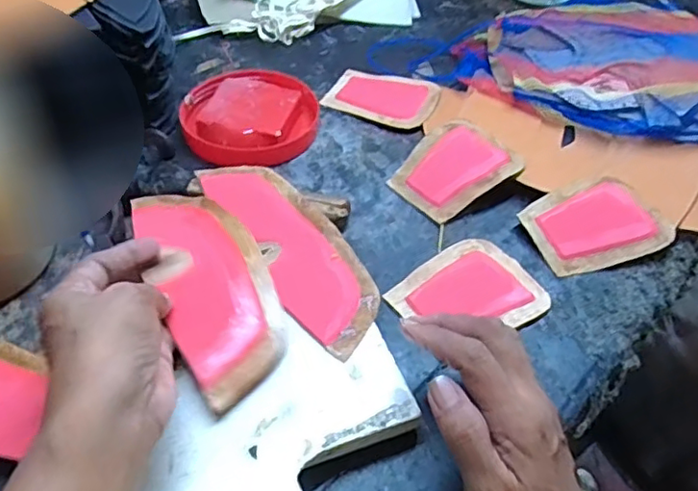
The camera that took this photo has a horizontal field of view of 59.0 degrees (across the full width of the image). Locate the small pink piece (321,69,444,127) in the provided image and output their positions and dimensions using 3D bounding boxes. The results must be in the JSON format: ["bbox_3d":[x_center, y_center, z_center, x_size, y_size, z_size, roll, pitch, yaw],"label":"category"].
[{"bbox_3d":[0.031,-0.143,0.599,0.104,0.006,0.077,14,48,10],"label":"small pink piece"}]

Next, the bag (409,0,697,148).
[{"bbox_3d":[0.248,-0.194,0.620,0.304,0.031,0.214,24,50,19],"label":"bag"}]

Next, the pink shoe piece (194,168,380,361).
[{"bbox_3d":[-0.038,-0.004,0.433,0.062,0.008,0.188,-24,52,-23],"label":"pink shoe piece"}]

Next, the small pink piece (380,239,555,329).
[{"bbox_3d":[0.083,0.034,0.438,0.100,0.006,0.078,-23,50,-19],"label":"small pink piece"}]

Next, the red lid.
[{"bbox_3d":[-0.089,-0.116,0.556,0.114,0.030,0.118,1,47,-1],"label":"red lid"}]

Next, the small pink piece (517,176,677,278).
[{"bbox_3d":[0.190,-0.020,0.477,0.101,0.013,0.076,-14,49,-15],"label":"small pink piece"}]

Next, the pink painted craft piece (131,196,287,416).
[{"bbox_3d":[-0.092,0.014,0.401,0.066,0.028,0.191,-19,49,-16],"label":"pink painted craft piece"}]

